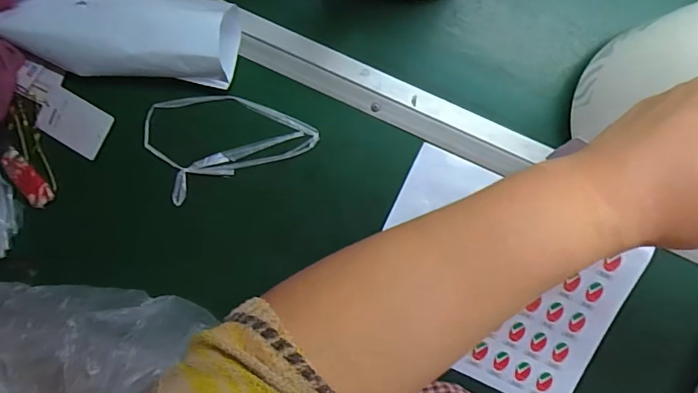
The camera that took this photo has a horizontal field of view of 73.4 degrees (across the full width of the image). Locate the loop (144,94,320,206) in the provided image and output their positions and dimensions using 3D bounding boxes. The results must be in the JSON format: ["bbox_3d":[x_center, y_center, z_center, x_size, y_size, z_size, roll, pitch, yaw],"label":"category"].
[{"bbox_3d":[-0.120,-0.065,0.452,0.160,0.007,0.098,-21,93,7],"label":"loop"}]

